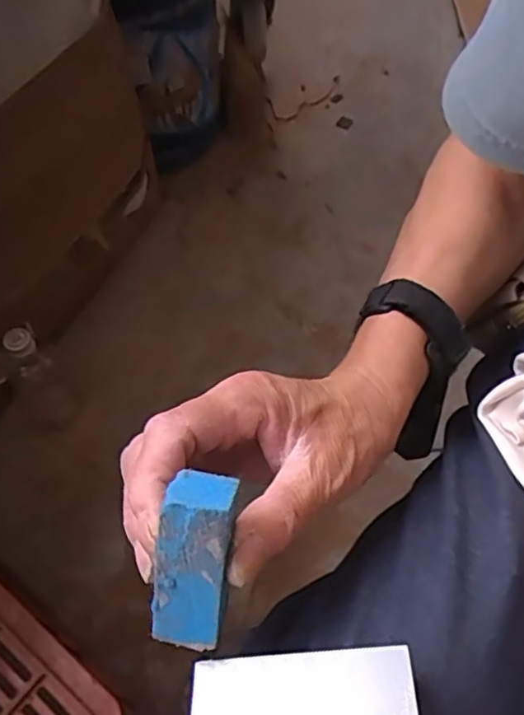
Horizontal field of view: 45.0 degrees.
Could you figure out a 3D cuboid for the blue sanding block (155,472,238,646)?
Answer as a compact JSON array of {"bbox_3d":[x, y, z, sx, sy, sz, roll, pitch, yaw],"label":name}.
[{"bbox_3d":[-0.025,0.077,0.236,0.025,0.020,0.064,10,102,7],"label":"blue sanding block"}]

